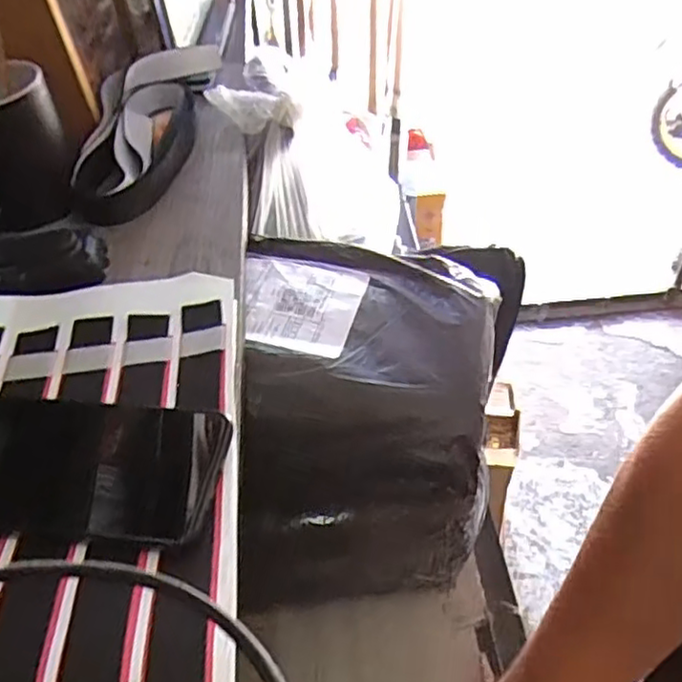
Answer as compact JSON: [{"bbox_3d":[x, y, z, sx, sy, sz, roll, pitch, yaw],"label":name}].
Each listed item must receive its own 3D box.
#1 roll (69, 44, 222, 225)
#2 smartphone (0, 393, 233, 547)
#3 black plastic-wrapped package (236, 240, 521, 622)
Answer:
[{"bbox_3d":[-0.170,-0.193,0.595,0.083,0.040,0.242,3,46,7],"label":"roll"},{"bbox_3d":[-0.147,0.061,0.353,0.171,0.013,0.078,5,46,9],"label":"smartphone"},{"bbox_3d":[0.021,0.059,0.560,0.191,0.230,0.214,4,46,8],"label":"black plastic-wrapped package"}]

